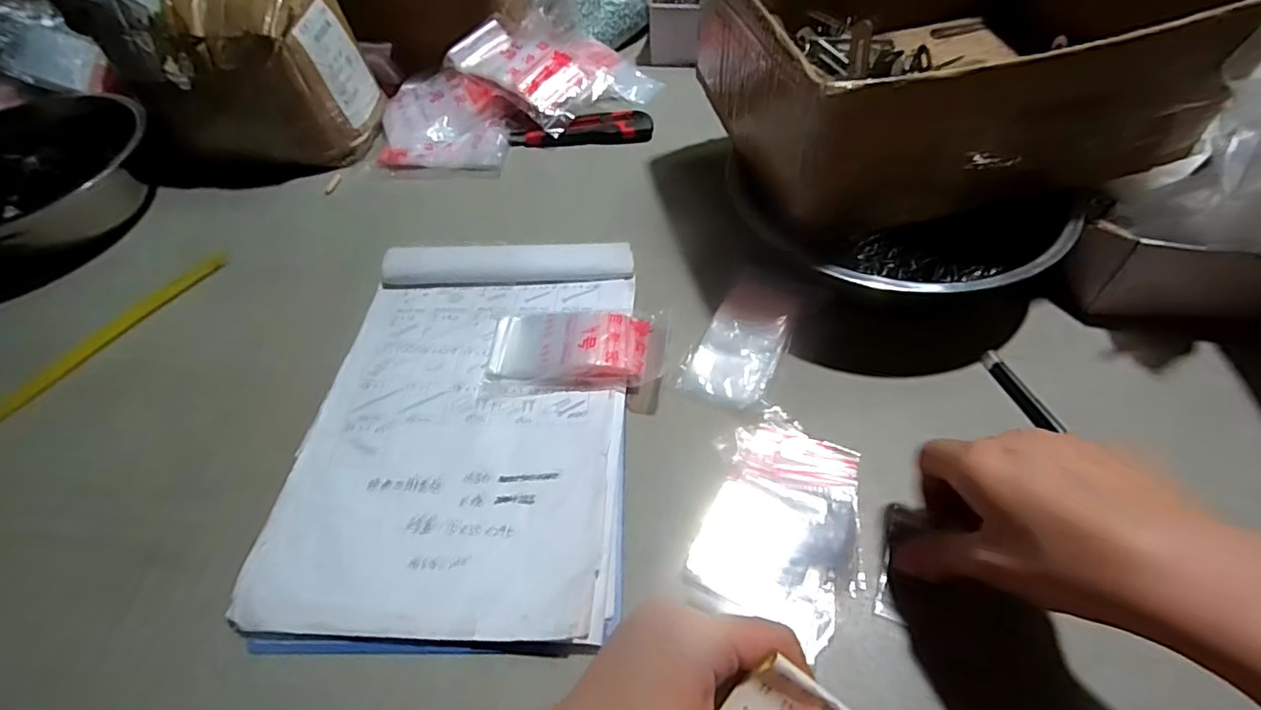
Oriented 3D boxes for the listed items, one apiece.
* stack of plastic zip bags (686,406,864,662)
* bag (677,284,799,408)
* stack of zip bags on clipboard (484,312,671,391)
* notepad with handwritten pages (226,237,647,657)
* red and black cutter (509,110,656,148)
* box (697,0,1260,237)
[{"bbox_3d":[0.093,0.095,0.345,0.091,0.008,0.135,12,54,14],"label":"stack of plastic zip bags"},{"bbox_3d":[0.082,-0.011,0.418,0.060,0.020,0.097,22,57,21],"label":"bag"},{"bbox_3d":[-0.039,-0.005,0.419,0.132,0.021,0.064,-2,52,4],"label":"stack of zip bags on clipboard"},{"bbox_3d":[-0.113,0.031,0.399,0.220,0.015,0.315,-1,52,4],"label":"notepad with handwritten pages"},{"bbox_3d":[-0.054,-0.245,0.619,0.154,0.020,0.032,-8,52,-1],"label":"red and black cutter"},{"bbox_3d":[0.230,-0.238,0.429,0.305,0.123,0.257,-13,52,-5],"label":"box"}]

